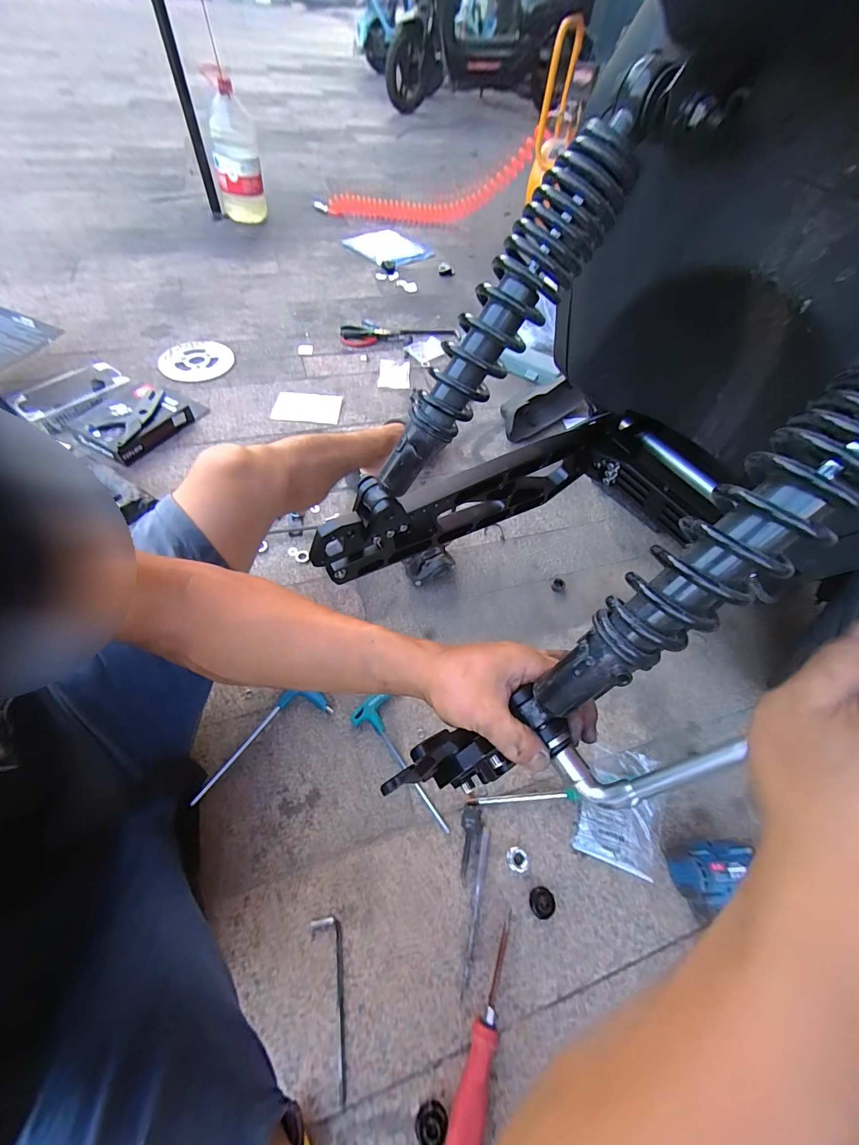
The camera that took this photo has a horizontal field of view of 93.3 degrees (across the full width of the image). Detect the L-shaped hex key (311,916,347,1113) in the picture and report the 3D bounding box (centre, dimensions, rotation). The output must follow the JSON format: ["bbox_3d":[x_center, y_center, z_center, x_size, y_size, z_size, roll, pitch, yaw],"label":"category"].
[{"bbox_3d":[-0.105,0.462,0.434,0.032,0.011,0.145,-8,59,-9],"label":"L-shaped hex key"}]

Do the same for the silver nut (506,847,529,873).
[{"bbox_3d":[0.110,0.360,0.508,0.024,0.009,0.027,-7,59,-9],"label":"silver nut"}]

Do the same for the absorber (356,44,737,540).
[{"bbox_3d":[0.038,-0.159,0.305,0.048,0.338,0.052,2,48,-48],"label":"absorber"}]

